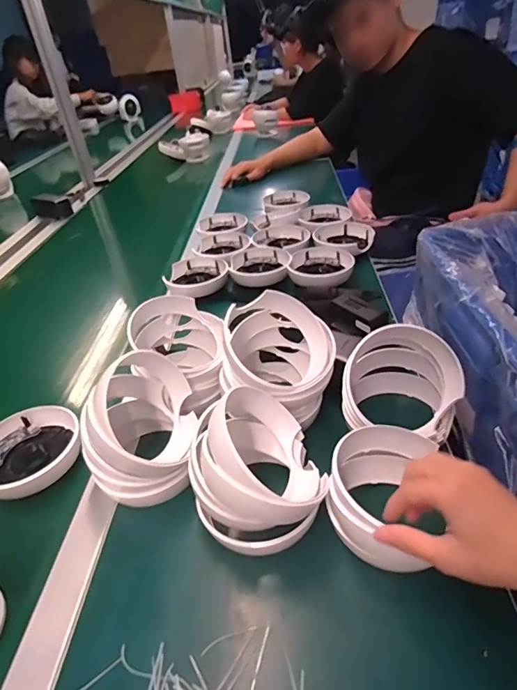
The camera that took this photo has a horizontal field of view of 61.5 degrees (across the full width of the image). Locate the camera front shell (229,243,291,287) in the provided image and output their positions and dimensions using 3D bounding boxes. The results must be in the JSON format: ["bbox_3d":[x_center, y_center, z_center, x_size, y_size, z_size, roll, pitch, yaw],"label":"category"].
[{"bbox_3d":[0.002,-0.149,0.804,0.109,0.028,0.117,-4,35,3],"label":"camera front shell"}]

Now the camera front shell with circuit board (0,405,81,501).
[{"bbox_3d":[-0.259,0.122,0.494,0.116,0.034,0.109,-32,42,-32],"label":"camera front shell with circuit board"}]

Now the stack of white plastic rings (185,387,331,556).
[{"bbox_3d":[-0.004,0.105,0.397,0.117,0.108,0.121,-6,35,0],"label":"stack of white plastic rings"}]

